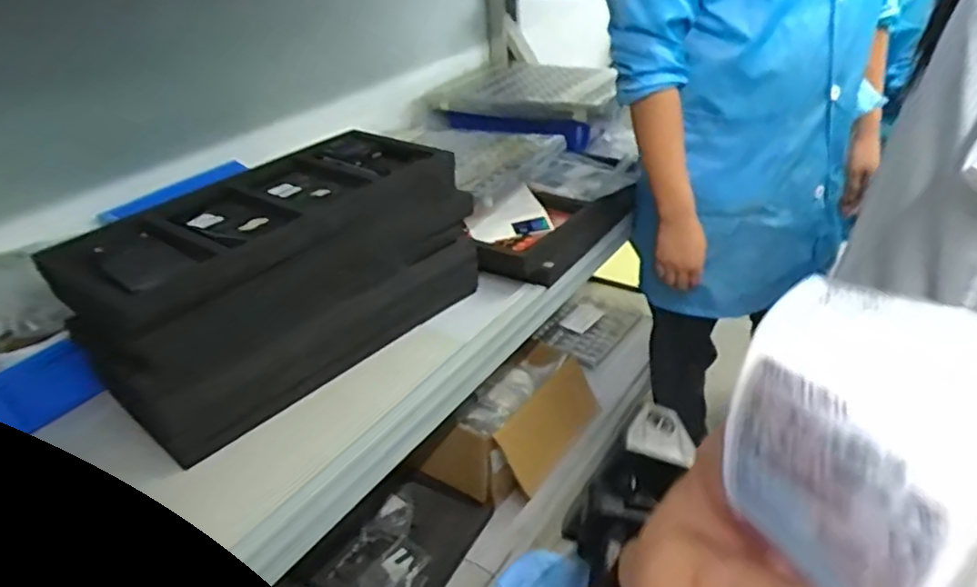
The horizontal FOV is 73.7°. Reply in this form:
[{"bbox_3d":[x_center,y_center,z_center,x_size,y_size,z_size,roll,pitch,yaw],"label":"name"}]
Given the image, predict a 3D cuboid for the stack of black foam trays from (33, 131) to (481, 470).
[{"bbox_3d":[-0.260,-0.032,0.873,0.238,0.213,0.483,20,40,32],"label":"stack of black foam trays"}]

